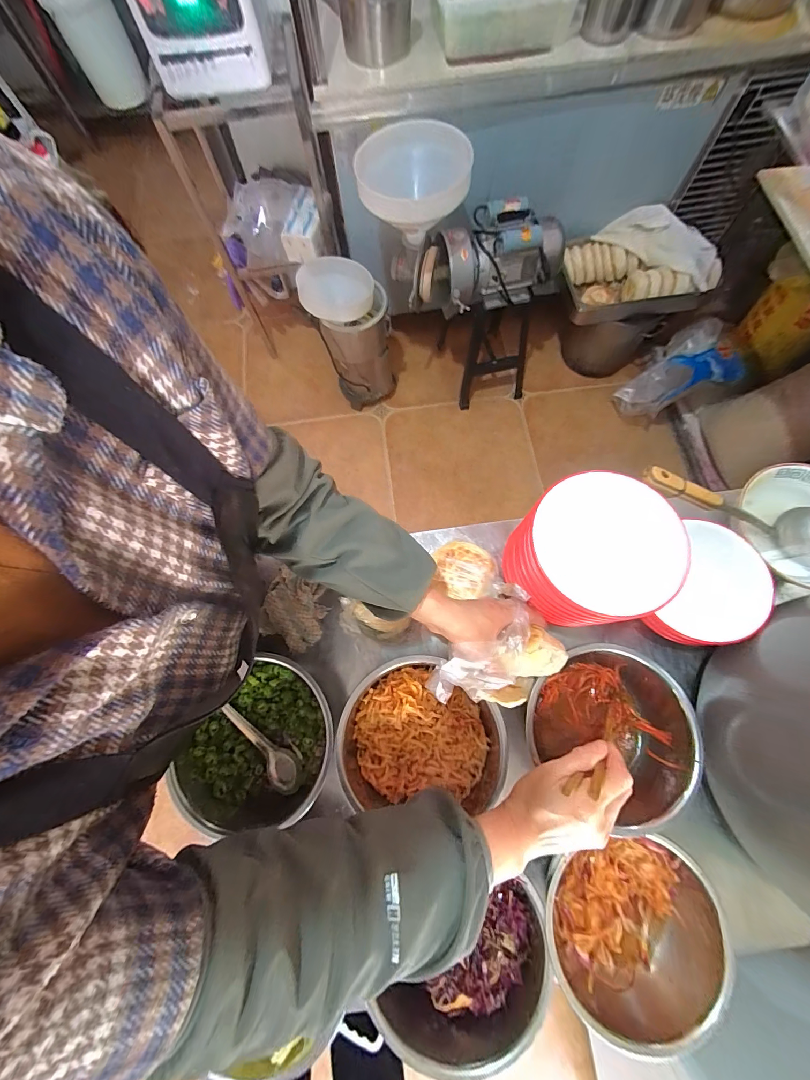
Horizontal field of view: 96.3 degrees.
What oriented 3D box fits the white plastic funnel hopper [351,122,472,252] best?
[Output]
[{"bbox_3d":[0.019,-0.906,0.959,0.280,0.162,0.297,0,74,2],"label":"white plastic funnel hopper"}]

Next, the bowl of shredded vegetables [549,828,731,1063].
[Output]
[{"bbox_3d":[0.252,0.429,0.408,0.183,0.073,0.169,-14,74,-2],"label":"bowl of shredded vegetables"}]

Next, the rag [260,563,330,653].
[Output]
[{"bbox_3d":[-0.167,0.109,0.550,0.089,0.035,0.100,22,76,8],"label":"rag"}]

